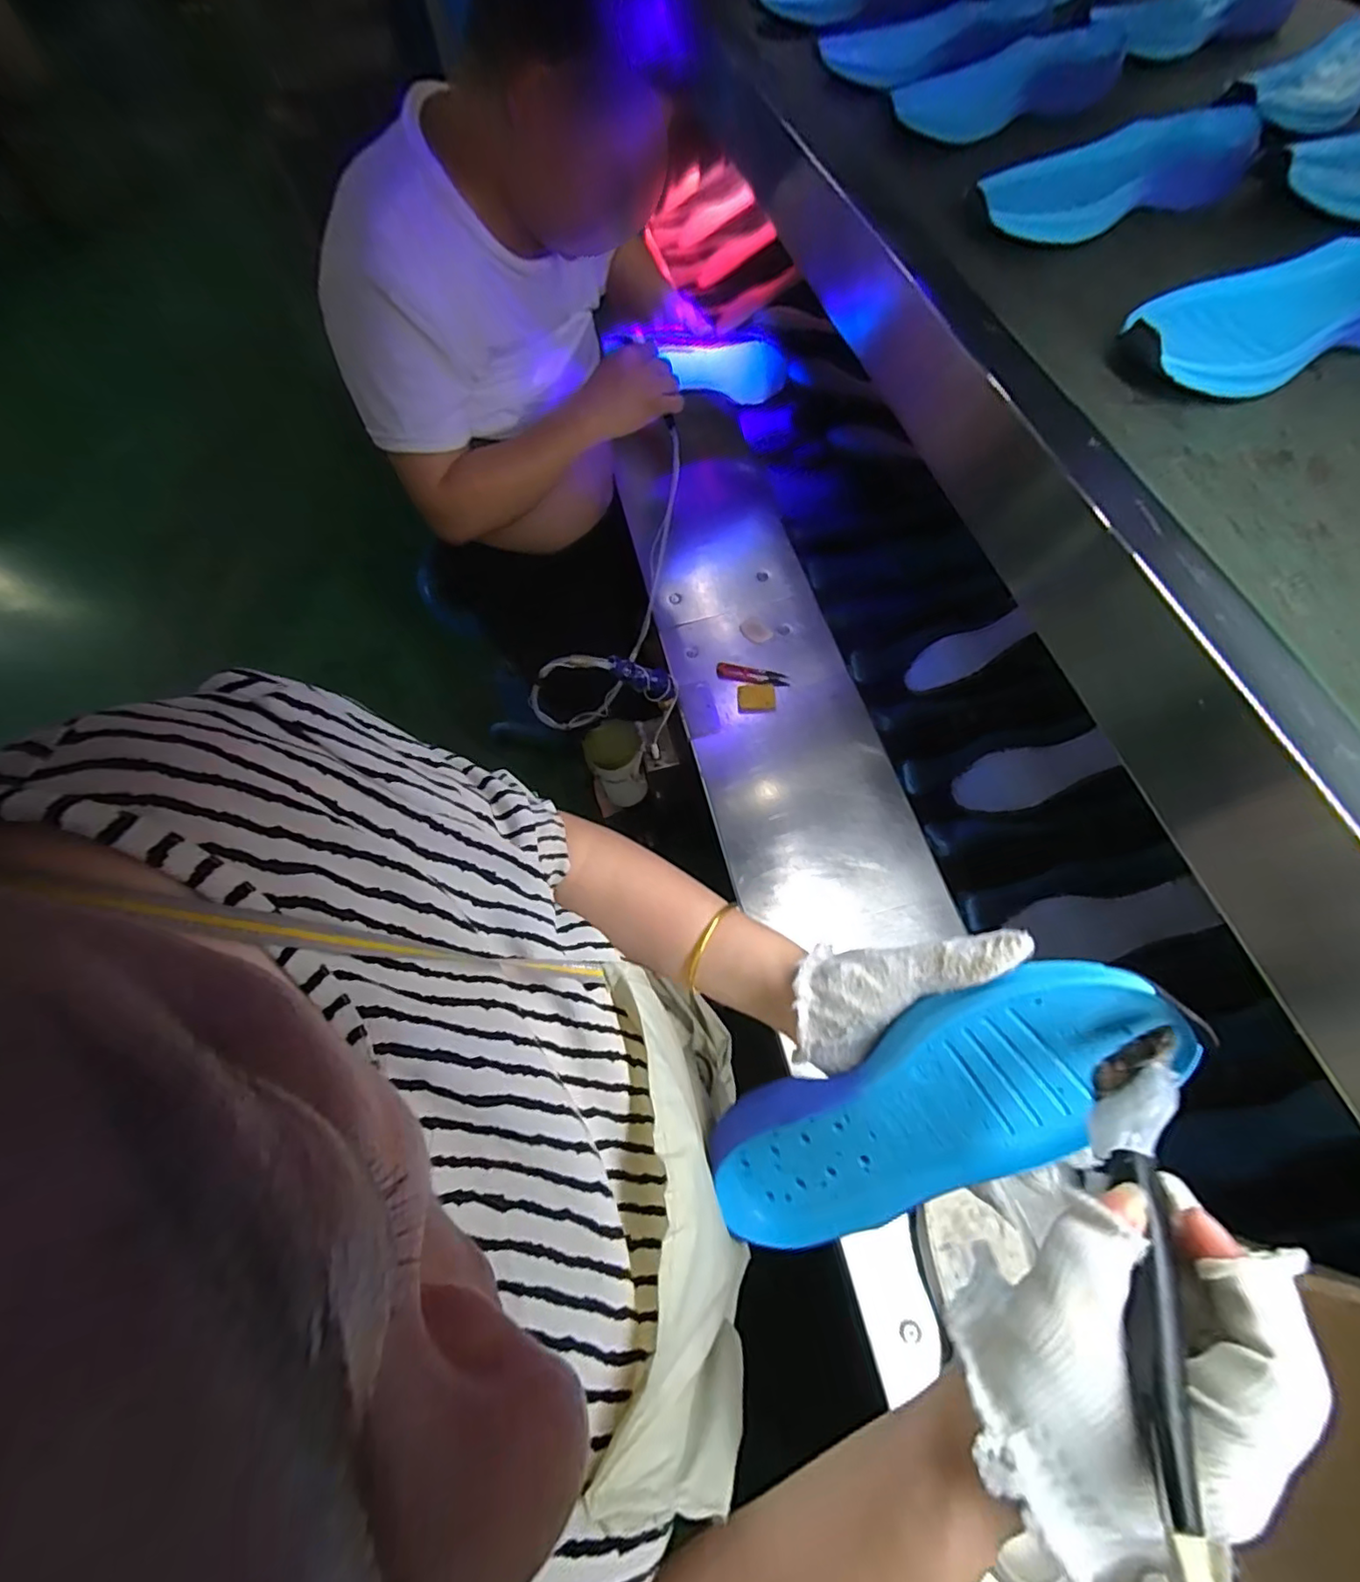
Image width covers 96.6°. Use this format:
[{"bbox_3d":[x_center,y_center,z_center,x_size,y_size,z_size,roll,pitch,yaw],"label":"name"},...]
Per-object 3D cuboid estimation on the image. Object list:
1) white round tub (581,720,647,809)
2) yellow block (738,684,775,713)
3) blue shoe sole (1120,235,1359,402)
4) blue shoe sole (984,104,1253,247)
[{"bbox_3d":[-0.092,-0.040,0.904,0.081,0.097,0.090,-16,63,-3],"label":"white round tub"},{"bbox_3d":[0.104,-0.128,0.829,0.051,0.007,0.040,-3,63,3],"label":"yellow block"},{"bbox_3d":[0.429,-0.337,0.425,0.257,0.041,0.099,-22,64,-6],"label":"blue shoe sole"},{"bbox_3d":[0.368,-0.518,0.513,0.260,0.037,0.076,-18,63,-4],"label":"blue shoe sole"}]

